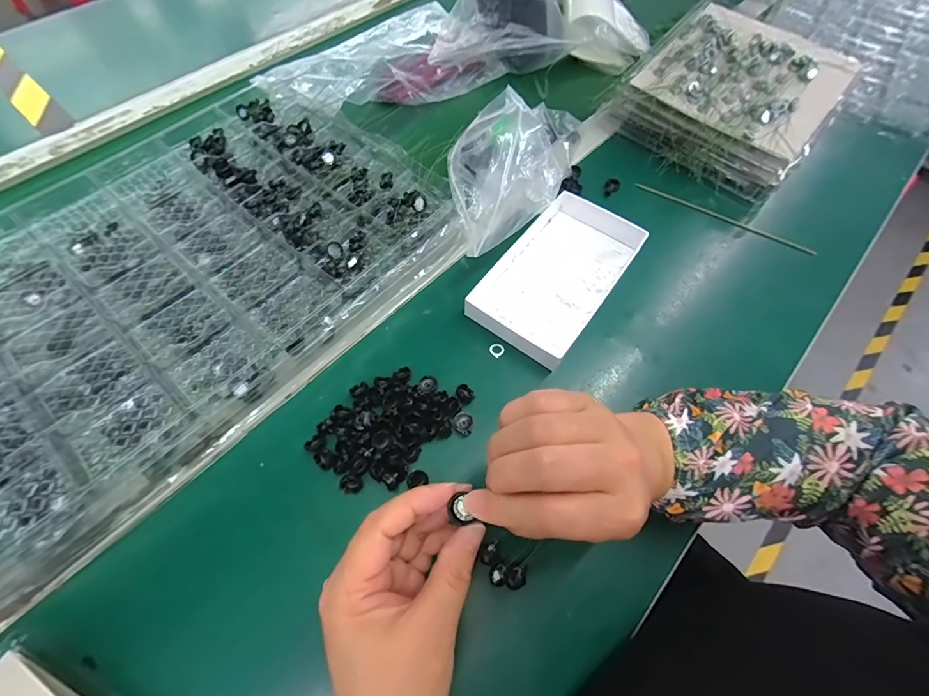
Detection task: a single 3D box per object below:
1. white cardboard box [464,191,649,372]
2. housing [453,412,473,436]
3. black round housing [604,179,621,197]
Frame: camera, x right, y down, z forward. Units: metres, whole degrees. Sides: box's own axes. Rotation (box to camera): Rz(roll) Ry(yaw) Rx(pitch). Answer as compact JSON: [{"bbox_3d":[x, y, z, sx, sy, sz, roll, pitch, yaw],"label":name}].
[{"bbox_3d":[0.087,-0.074,0.381,0.104,0.027,0.178,34,68,15],"label":"white cardboard box"},{"bbox_3d":[0.000,0.061,0.323,0.017,0.007,0.016,0,64,0],"label":"housing"},{"bbox_3d":[0.166,-0.183,0.447,0.016,0.004,0.024,35,68,15],"label":"black round housing"}]

